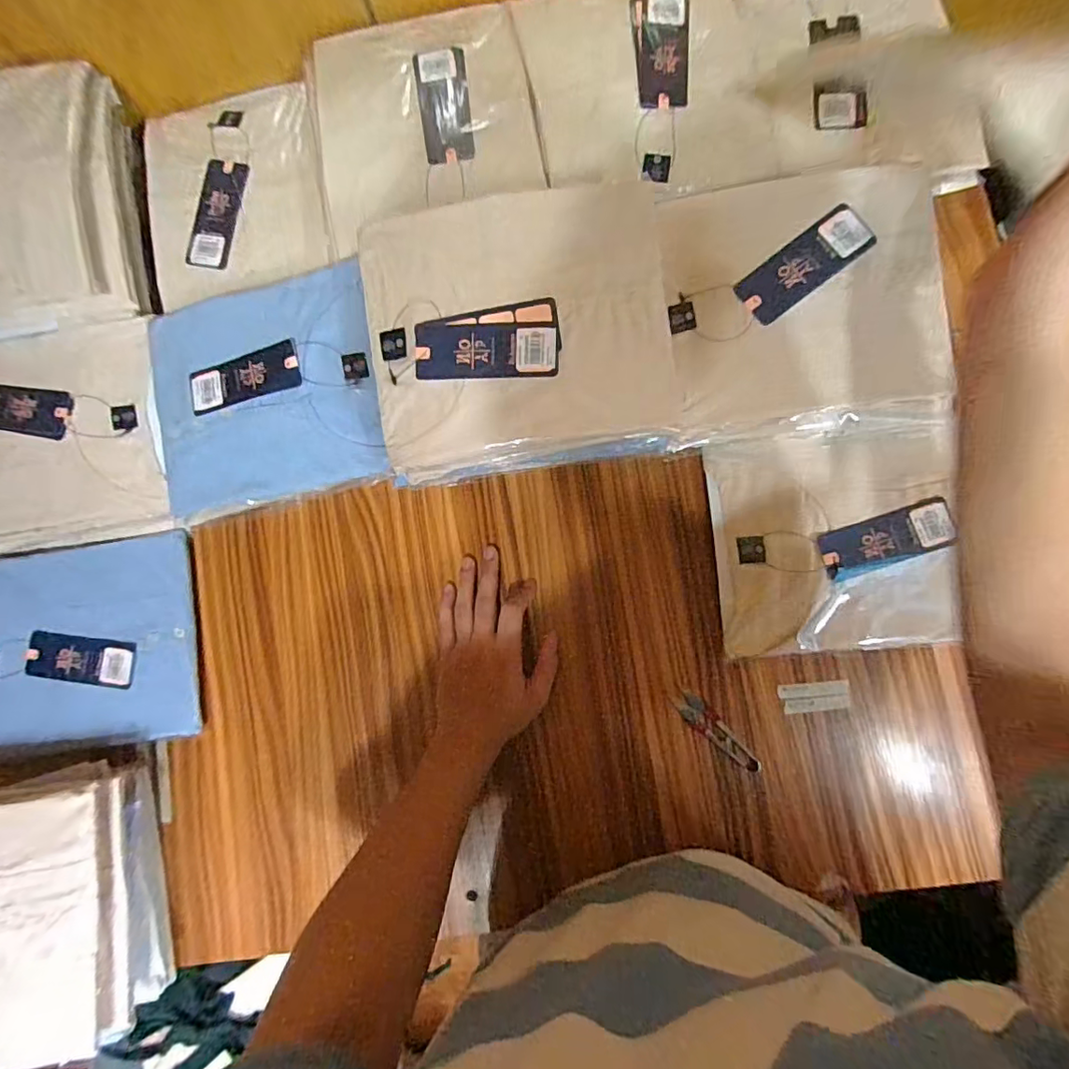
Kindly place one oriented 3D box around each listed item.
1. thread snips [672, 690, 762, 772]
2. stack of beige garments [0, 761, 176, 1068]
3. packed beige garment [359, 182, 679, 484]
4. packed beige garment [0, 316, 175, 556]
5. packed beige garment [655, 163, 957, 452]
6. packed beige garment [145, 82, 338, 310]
[{"bbox_3d":[0.176,0.191,0.515,0.095,0.004,0.026,45,90,8],"label":"thread snips"},{"bbox_3d":[-0.476,0.342,0.501,0.218,0.129,0.221,-7,83,5],"label":"stack of beige garments"},{"bbox_3d":[-0.014,-0.172,0.456,0.252,0.060,0.212,-8,83,5],"label":"packed beige garment"},{"bbox_3d":[-0.511,-0.098,0.558,0.253,0.043,0.222,-8,83,5],"label":"packed beige garment"},{"bbox_3d":[0.234,-0.199,0.476,0.228,0.043,0.216,-4,84,6],"label":"packed beige garment"},{"bbox_3d":[-0.323,-0.373,0.581,0.192,0.019,0.224,-11,83,5],"label":"packed beige garment"}]

